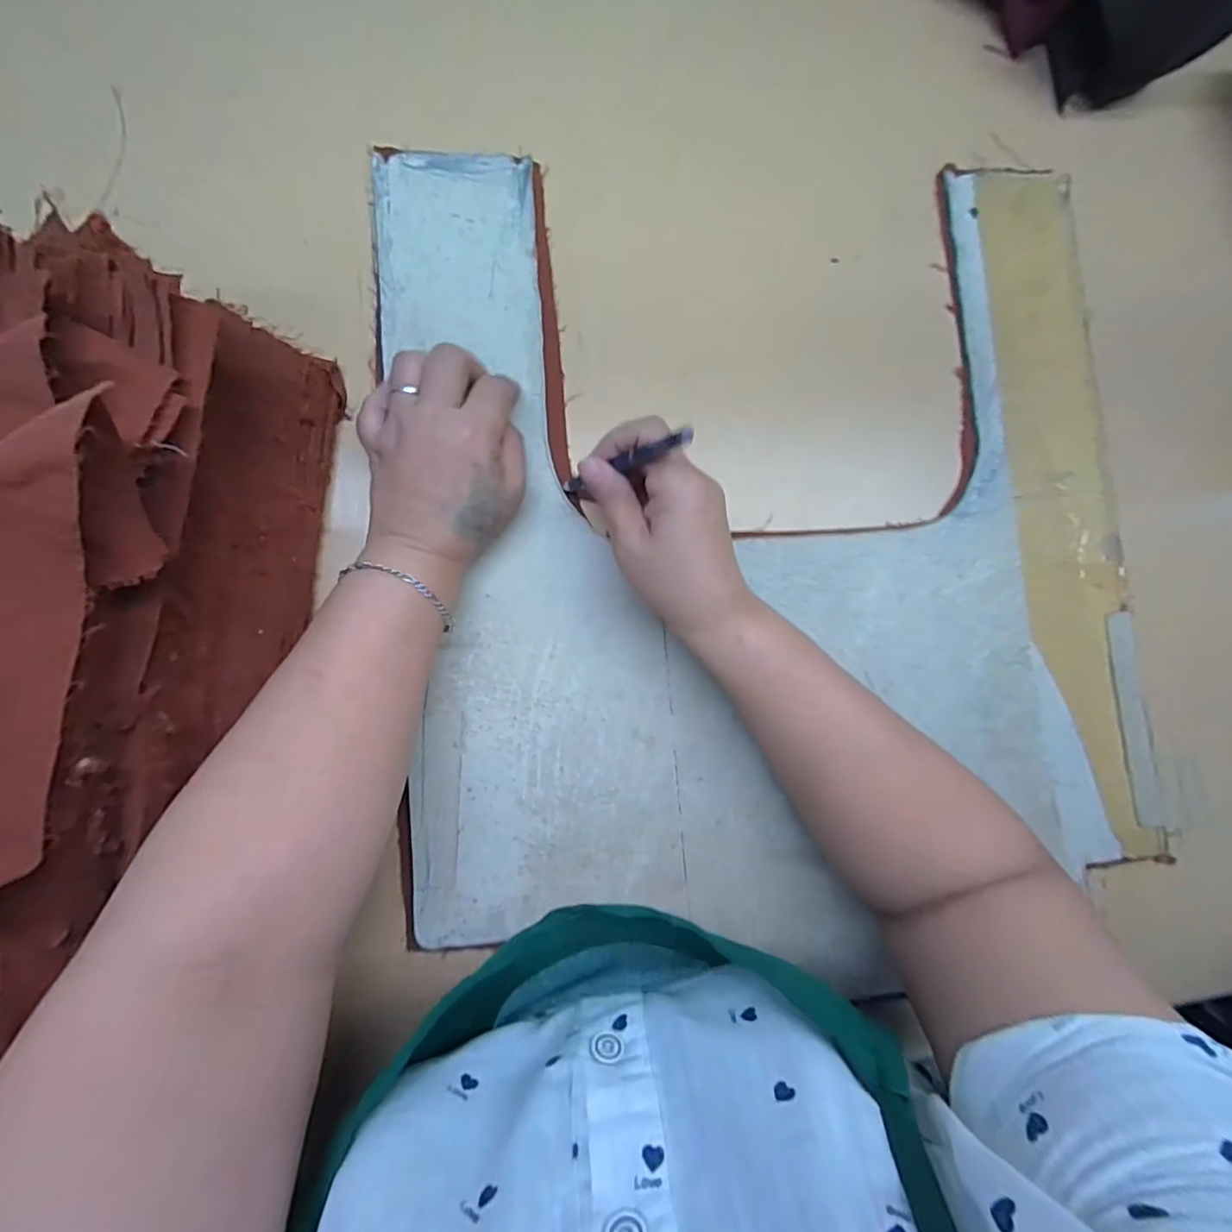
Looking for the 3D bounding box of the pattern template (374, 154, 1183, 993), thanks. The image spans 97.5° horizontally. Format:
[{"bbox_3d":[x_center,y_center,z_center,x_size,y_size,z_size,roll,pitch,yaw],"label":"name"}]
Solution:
[{"bbox_3d":[0.106,-0.042,0.334,0.459,0.011,0.484,-5,86,-6],"label":"pattern template"}]

